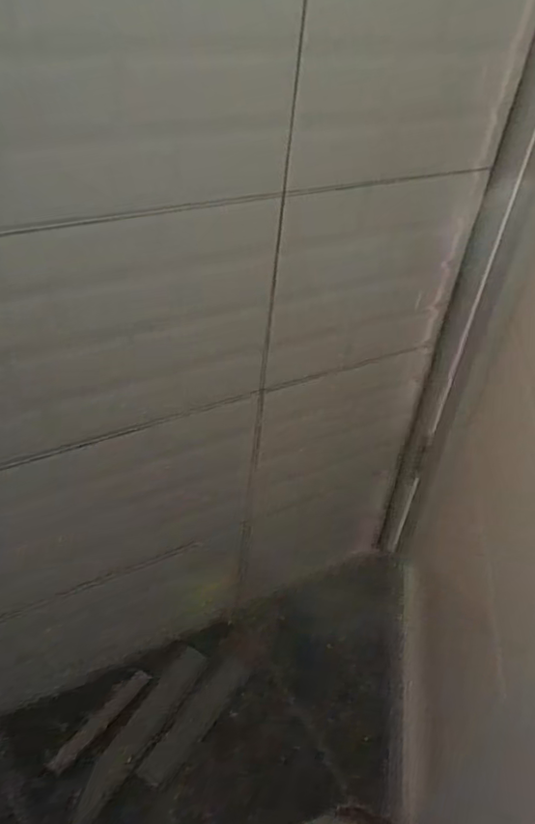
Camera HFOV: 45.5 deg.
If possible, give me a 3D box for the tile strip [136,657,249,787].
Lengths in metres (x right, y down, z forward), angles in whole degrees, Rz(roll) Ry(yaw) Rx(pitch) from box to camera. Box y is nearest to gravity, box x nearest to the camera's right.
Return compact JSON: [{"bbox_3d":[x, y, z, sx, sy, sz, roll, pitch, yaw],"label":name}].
[{"bbox_3d":[-0.100,0.423,0.877,0.043,0.012,0.191,38,74,7],"label":"tile strip"}]

